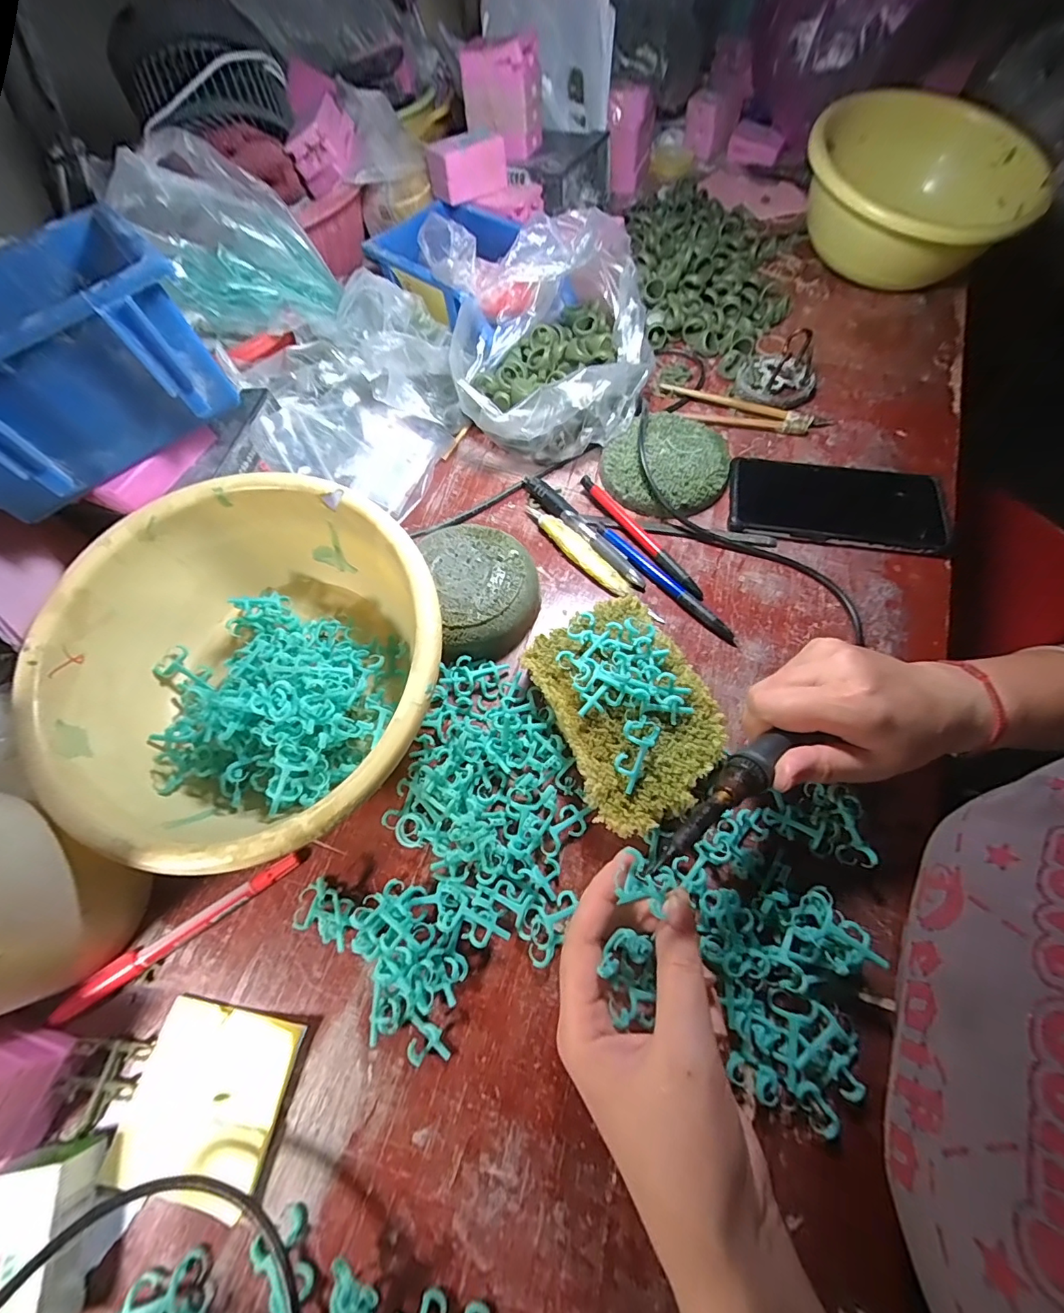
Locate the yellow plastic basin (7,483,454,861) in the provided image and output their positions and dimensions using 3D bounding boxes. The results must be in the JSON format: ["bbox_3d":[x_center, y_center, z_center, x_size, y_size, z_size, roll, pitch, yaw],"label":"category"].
[{"bbox_3d":[-0.165,0.009,0.295,0.220,0.096,0.216,-1,64,2],"label":"yellow plastic basin"}]

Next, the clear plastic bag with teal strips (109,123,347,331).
[{"bbox_3d":[-0.251,-0.351,0.399,0.135,0.103,0.121,-25,66,-10],"label":"clear plastic bag with teal strips"}]

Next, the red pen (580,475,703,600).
[{"bbox_3d":[0.088,-0.100,0.383,0.014,0.012,0.141,-31,67,-13],"label":"red pen"}]

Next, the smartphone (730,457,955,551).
[{"bbox_3d":[0.246,-0.127,0.387,0.161,0.016,0.079,10,65,7],"label":"smartphone"}]

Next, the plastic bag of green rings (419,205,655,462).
[{"bbox_3d":[0.016,-0.283,0.422,0.176,0.111,0.199,-12,64,-4],"label":"plastic bag of green rings"}]

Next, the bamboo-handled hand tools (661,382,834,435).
[{"bbox_3d":[0.195,-0.228,0.441,0.151,0.010,0.040,20,67,12],"label":"bamboo-handled hand tools"}]

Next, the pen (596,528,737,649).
[{"bbox_3d":[0.102,-0.060,0.365,0.016,0.009,0.138,-40,69,-16],"label":"pen"}]

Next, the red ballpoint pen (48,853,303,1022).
[{"bbox_3d":[-0.203,0.160,0.275,0.138,0.009,0.014,-33,67,-13],"label":"red ballpoint pen"}]

